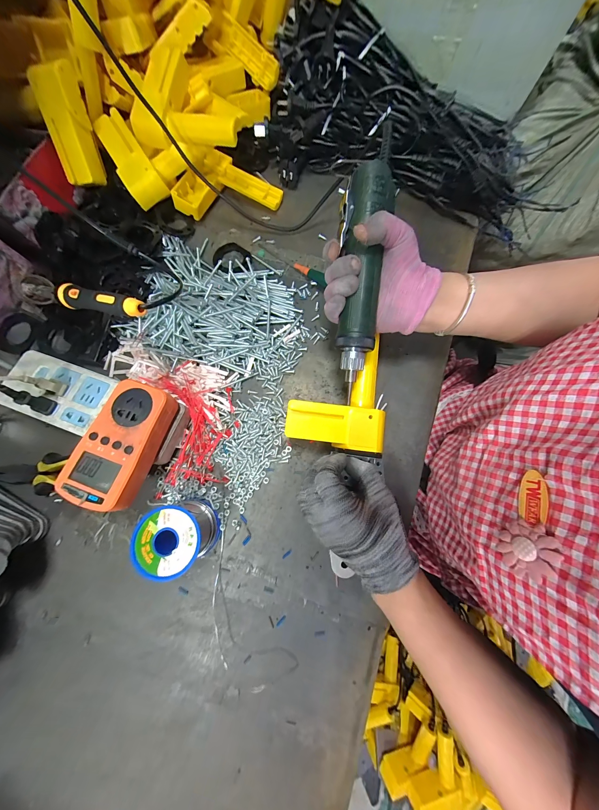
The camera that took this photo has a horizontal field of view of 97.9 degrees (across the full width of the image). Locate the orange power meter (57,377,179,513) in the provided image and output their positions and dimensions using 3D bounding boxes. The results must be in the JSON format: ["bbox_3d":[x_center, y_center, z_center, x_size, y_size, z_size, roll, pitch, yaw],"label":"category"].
[{"bbox_3d":[-0.182,0.040,0.272,0.074,0.031,0.126,20,77,5],"label":"orange power meter"}]

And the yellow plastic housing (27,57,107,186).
[{"bbox_3d":[-0.303,-0.363,0.344,0.049,0.111,0.034,8,37,2],"label":"yellow plastic housing"}]

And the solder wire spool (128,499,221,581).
[{"bbox_3d":[-0.127,0.139,0.282,0.067,0.063,0.063,0,78,1],"label":"solder wire spool"}]

